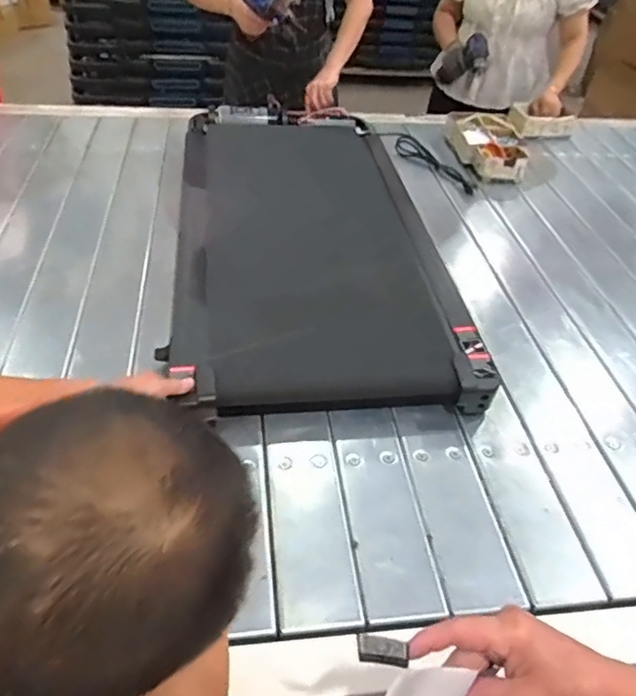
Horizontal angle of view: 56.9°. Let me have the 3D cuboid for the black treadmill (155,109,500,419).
[{"bbox_3d":[-0.024,-0.260,1.220,0.517,0.097,1.019,0,42,-8],"label":"black treadmill"}]

